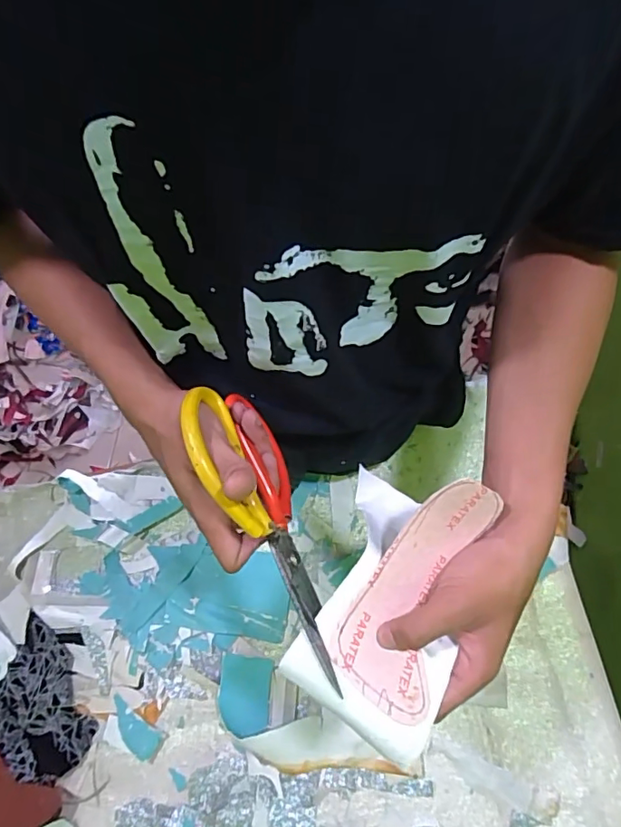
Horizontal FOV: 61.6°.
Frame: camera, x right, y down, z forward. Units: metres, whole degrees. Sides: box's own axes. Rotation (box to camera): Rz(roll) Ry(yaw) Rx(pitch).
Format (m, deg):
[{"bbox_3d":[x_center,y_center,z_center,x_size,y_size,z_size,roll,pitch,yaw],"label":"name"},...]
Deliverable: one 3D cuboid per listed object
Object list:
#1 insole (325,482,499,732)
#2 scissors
[{"bbox_3d":[0.068,0.113,0.338,0.064,0.025,0.152,25,88,7],"label":"insole"},{"bbox_3d":[-0.026,0.068,0.364,0.014,0.105,0.197,-26,99,13],"label":"scissors"}]

